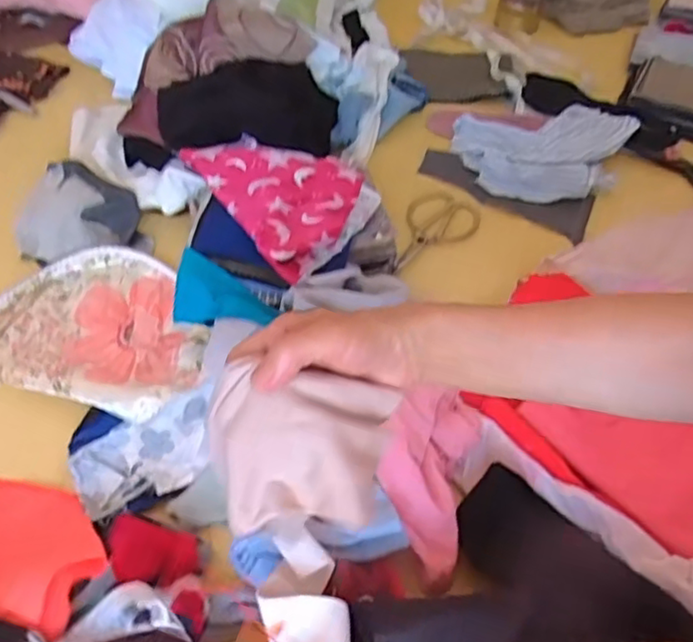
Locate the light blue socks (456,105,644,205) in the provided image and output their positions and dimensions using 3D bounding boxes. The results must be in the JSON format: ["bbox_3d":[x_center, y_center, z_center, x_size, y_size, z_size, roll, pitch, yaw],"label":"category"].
[{"bbox_3d":[0.269,-0.230,0.888,0.238,0.064,0.131,5,52,3],"label":"light blue socks"}]

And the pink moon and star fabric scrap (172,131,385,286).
[{"bbox_3d":[-0.071,-0.160,0.758,0.165,0.020,0.232,-31,59,-23],"label":"pink moon and star fabric scrap"}]

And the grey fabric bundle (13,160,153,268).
[{"bbox_3d":[-0.338,-0.143,0.816,0.160,0.045,0.146,-9,53,-9],"label":"grey fabric bundle"}]

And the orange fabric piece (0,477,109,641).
[{"bbox_3d":[-0.304,0.192,0.561,0.231,0.040,0.135,23,53,34],"label":"orange fabric piece"}]

